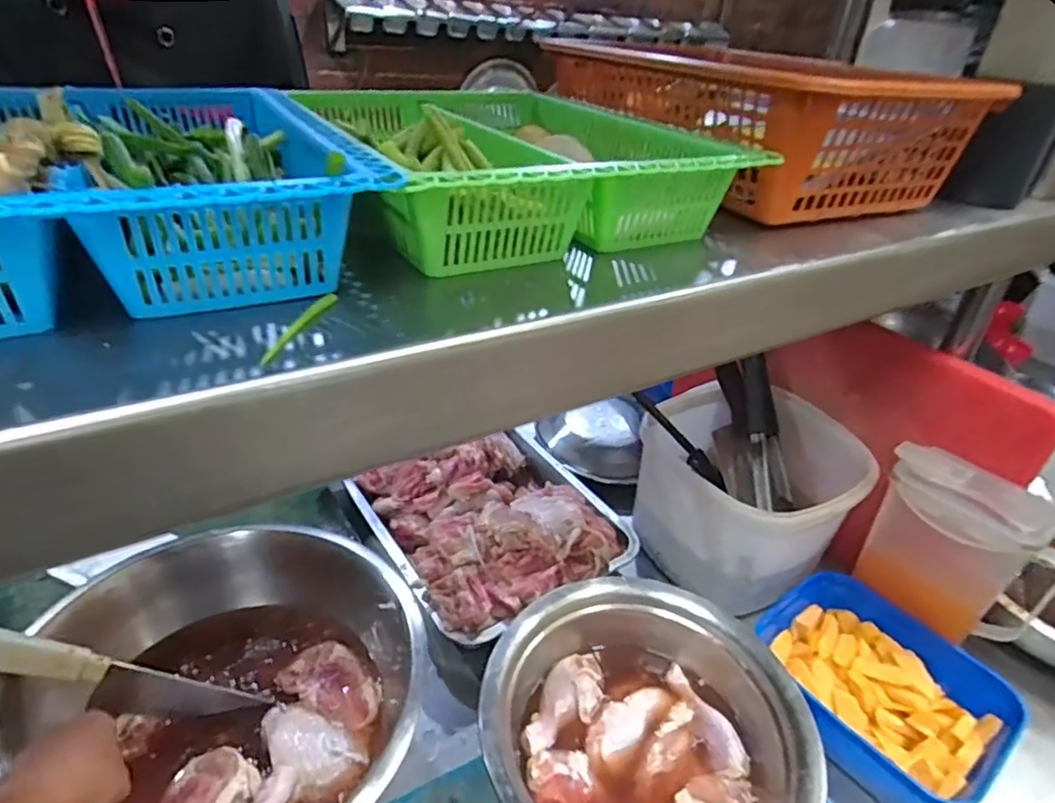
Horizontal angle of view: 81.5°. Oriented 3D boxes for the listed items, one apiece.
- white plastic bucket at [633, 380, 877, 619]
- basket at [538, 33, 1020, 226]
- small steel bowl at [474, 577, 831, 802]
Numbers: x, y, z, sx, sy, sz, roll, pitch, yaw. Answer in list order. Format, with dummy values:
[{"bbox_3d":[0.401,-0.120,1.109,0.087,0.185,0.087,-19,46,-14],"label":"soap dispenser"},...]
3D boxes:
[{"bbox_3d":[0.246,0.099,0.732,0.208,0.156,0.226,3,33,-2],"label":"white plastic bucket"},{"bbox_3d":[0.171,-0.223,0.489,0.196,0.081,0.282,-11,36,-23],"label":"basket"},{"bbox_3d":[0.093,0.273,0.496,0.243,0.104,0.244,3,33,-2],"label":"small steel bowl"}]

